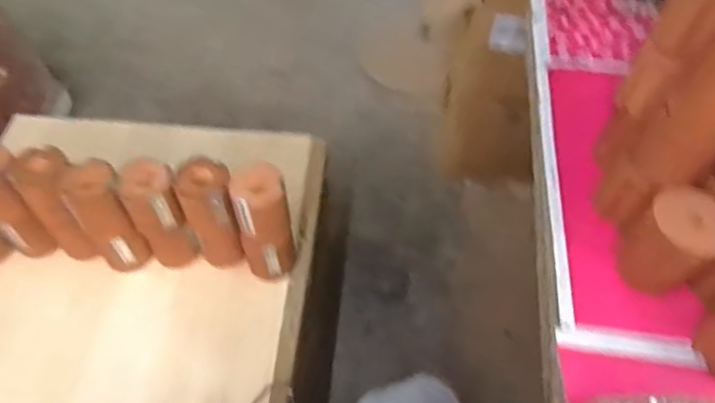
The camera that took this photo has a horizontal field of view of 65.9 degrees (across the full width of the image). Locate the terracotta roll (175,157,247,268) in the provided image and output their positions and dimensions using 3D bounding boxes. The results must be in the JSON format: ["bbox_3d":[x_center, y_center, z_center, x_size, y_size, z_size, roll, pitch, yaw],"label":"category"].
[{"bbox_3d":[-0.224,0.025,0.860,0.073,0.198,0.073,1,55,-1],"label":"terracotta roll"}]

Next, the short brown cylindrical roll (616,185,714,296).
[{"bbox_3d":[0.337,0.044,0.592,0.084,0.086,0.077,1,55,-1],"label":"short brown cylindrical roll"}]

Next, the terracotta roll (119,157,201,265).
[{"bbox_3d":[-0.298,0.028,0.846,0.076,0.193,0.063,-28,60,-20],"label":"terracotta roll"}]

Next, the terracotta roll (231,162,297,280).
[{"bbox_3d":[-0.140,0.039,0.847,0.077,0.204,0.082,1,55,-1],"label":"terracotta roll"}]

